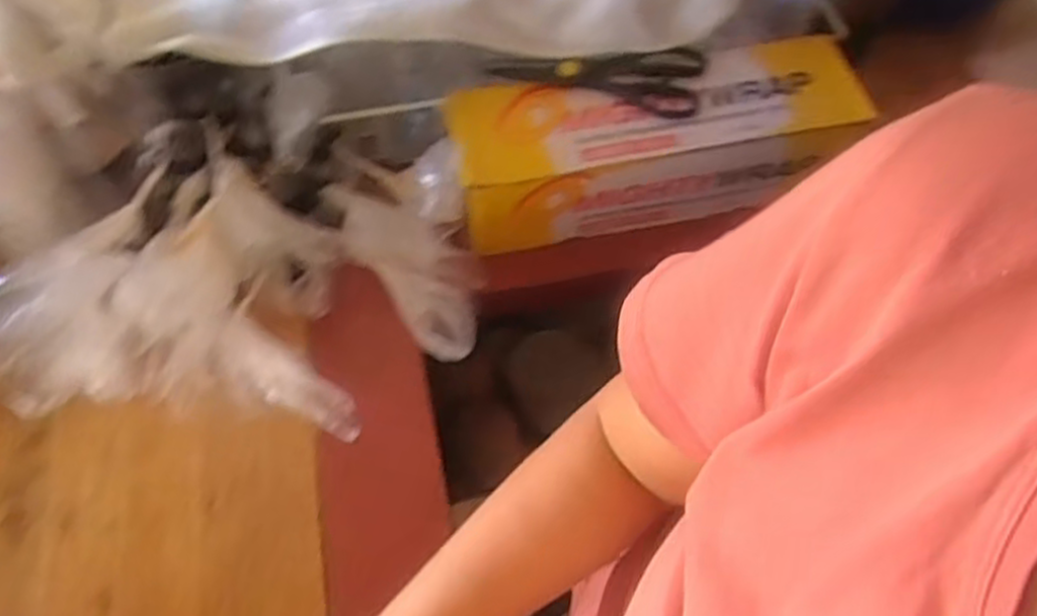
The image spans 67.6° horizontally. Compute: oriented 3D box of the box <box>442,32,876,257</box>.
[{"bbox_3d":[0.122,-0.150,0.722,0.356,0.115,0.105,-10,60,-7],"label":"box"}]

